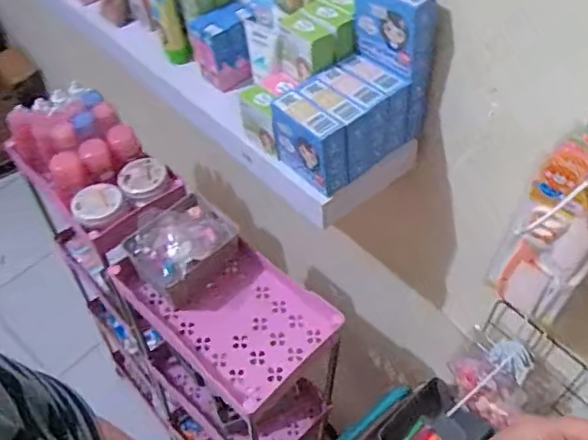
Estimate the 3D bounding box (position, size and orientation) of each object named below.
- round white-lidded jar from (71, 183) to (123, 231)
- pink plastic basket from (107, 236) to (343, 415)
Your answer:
[{"bbox_3d":[-0.311,-0.023,0.912,0.074,0.031,0.074,0,50,-1],"label":"round white-lidded jar"},{"bbox_3d":[-0.091,0.124,0.826,0.295,0.049,0.193,37,58,26],"label":"pink plastic basket"}]

